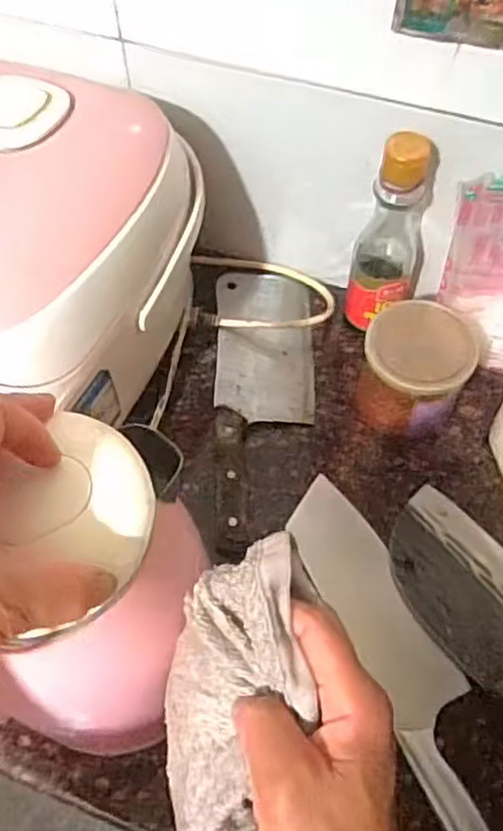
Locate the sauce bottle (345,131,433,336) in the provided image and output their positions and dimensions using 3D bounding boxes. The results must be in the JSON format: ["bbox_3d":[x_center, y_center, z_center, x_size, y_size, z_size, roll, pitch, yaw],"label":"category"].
[{"bbox_3d":[0.116,-0.144,0.566,0.054,0.191,0.068,17,62,10],"label":"sauce bottle"}]

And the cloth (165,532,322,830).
[{"bbox_3d":[-0.008,0.118,0.289,0.059,0.045,0.132,15,96,9],"label":"cloth"}]

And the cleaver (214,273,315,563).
[{"bbox_3d":[0.013,-0.016,0.594,0.087,0.022,0.289,-1,60,0],"label":"cleaver"}]

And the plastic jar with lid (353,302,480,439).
[{"bbox_3d":[0.134,-0.034,0.565,0.084,0.087,0.082,0,60,0],"label":"plastic jar with lid"}]

